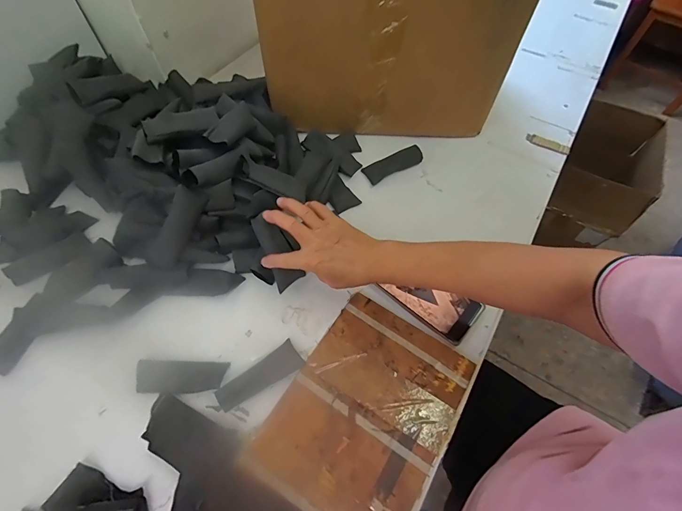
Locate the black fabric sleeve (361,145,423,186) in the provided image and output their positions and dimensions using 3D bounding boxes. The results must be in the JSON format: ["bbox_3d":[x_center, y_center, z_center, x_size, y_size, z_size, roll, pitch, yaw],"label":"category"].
[{"bbox_3d":[0.092,-0.158,0.614,0.106,0.007,0.035,-27,82,-6],"label":"black fabric sleeve"}]

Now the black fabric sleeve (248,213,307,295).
[{"bbox_3d":[-0.087,-0.007,0.478,0.037,0.010,0.104,-26,90,-15],"label":"black fabric sleeve"}]

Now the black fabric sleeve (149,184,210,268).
[{"bbox_3d":[-0.213,-0.036,0.464,0.029,0.035,0.108,26,92,14],"label":"black fabric sleeve"}]

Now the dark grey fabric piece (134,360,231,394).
[{"bbox_3d":[-0.193,0.148,0.428,0.104,0.016,0.036,2,60,0],"label":"dark grey fabric piece"}]

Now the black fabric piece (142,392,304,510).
[{"bbox_3d":[-0.131,0.234,0.378,0.221,0.004,0.065,36,66,18],"label":"black fabric piece"}]

